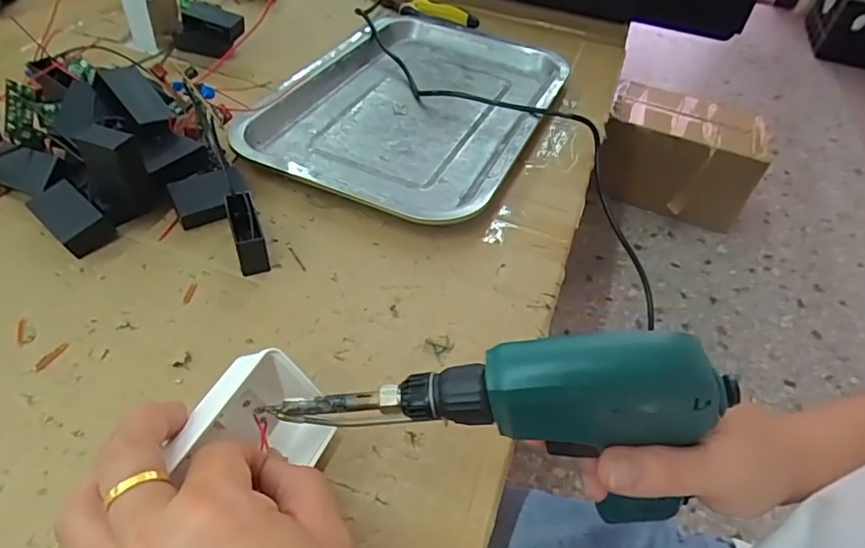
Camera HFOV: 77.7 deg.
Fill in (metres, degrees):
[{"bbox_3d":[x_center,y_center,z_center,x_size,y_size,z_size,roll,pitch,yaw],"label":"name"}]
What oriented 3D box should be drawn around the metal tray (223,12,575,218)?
[{"bbox_3d":[-0.016,-0.153,0.474,0.215,0.020,0.303,19,48,11],"label":"metal tray"}]

